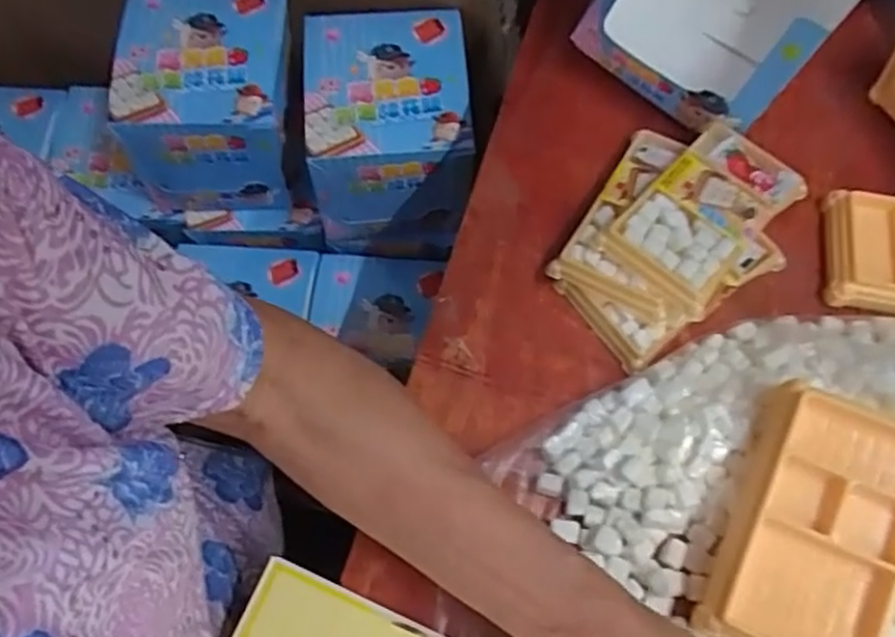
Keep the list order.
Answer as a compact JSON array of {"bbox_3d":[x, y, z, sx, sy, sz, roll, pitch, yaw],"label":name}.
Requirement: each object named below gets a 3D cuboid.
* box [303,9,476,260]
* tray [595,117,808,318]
[{"bbox_3d":[-0.055,-0.177,0.706,0.148,0.161,0.175,0,65,-1],"label":"box"},{"bbox_3d":[0.162,-0.066,0.454,0.071,0.014,0.124,41,70,13],"label":"tray"}]

